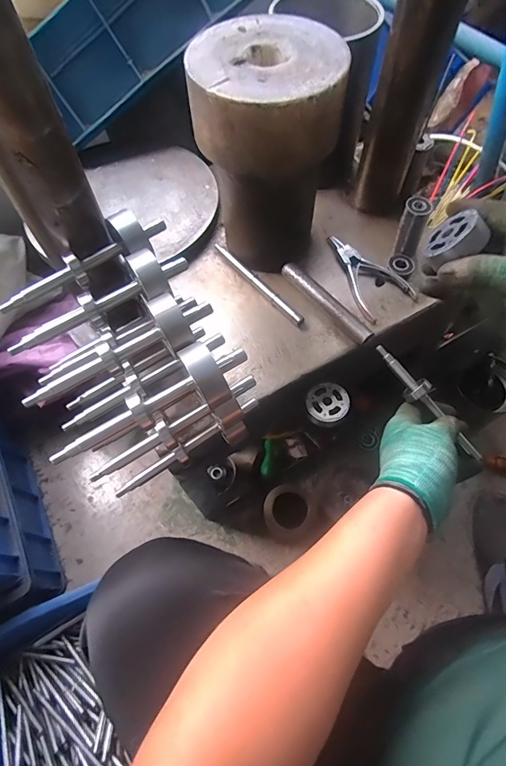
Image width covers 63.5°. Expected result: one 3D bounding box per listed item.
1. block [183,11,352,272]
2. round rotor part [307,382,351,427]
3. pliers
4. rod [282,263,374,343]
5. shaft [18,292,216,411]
[{"bbox_3d":[0.017,-0.245,0.457,0.140,0.209,0.139,1,63,2],"label":"block"},{"bbox_3d":[0.092,0.025,0.499,0.051,0.010,0.052,-14,64,-6],"label":"round rotor part"},{"bbox_3d":[0.142,-0.144,0.524,0.071,0.015,0.136,-26,66,-11],"label":"pliers"},{"bbox_3d":[0.086,-0.097,0.499,0.019,0.020,0.140,-37,68,-16],"label":"rod"},{"bbox_3d":[-0.102,-0.023,0.322,0.157,0.036,0.040,-31,67,-14],"label":"shaft"}]

